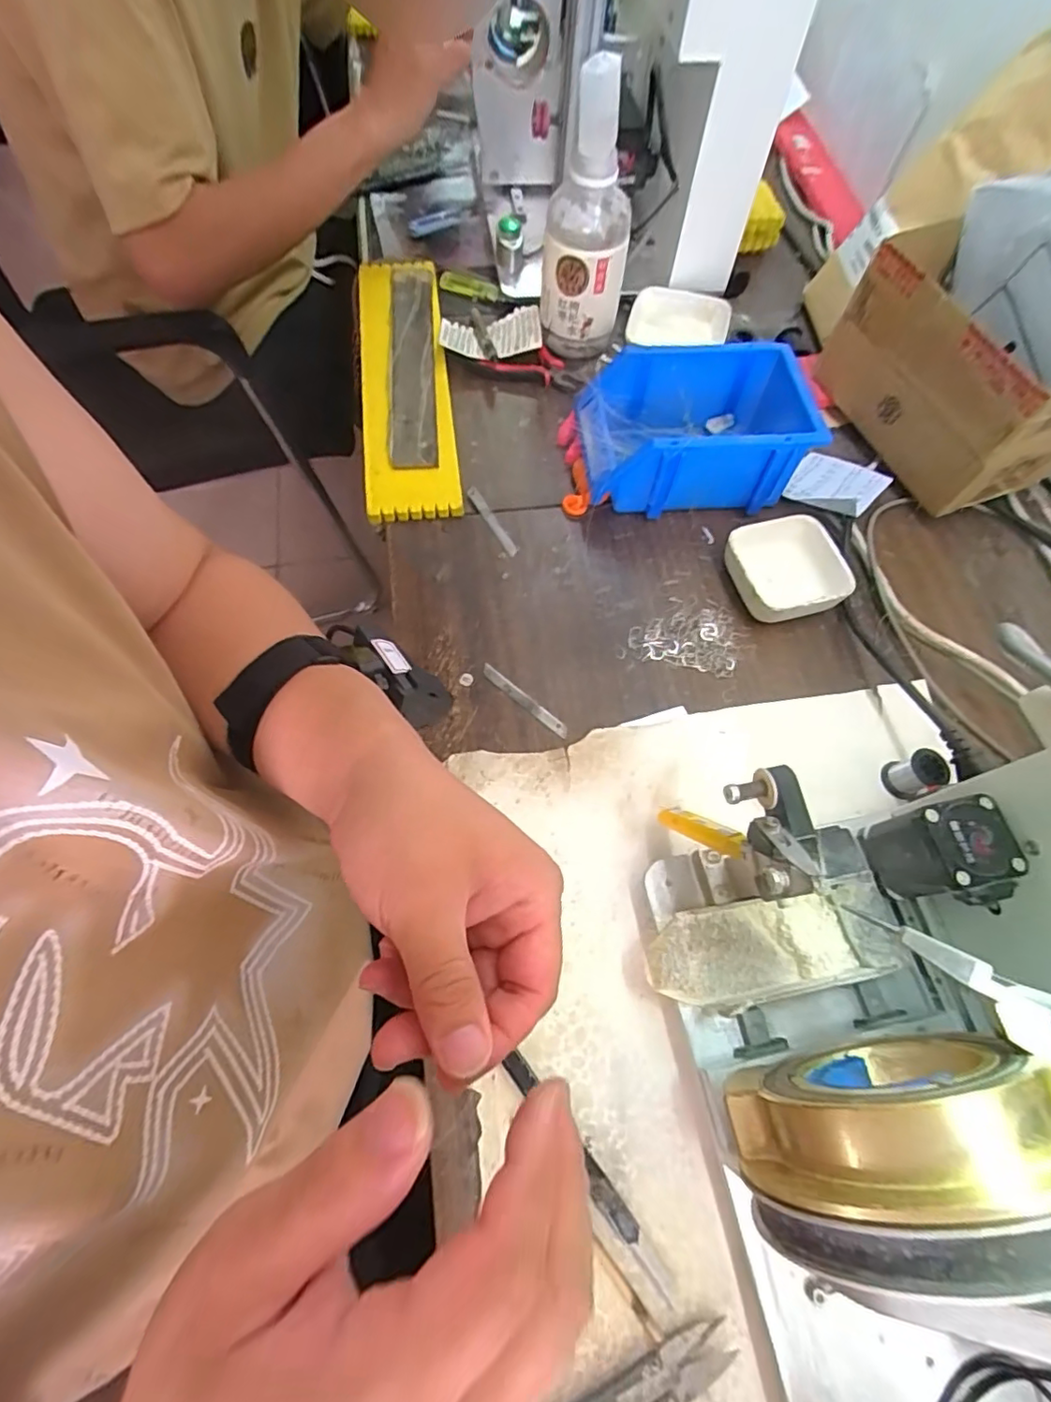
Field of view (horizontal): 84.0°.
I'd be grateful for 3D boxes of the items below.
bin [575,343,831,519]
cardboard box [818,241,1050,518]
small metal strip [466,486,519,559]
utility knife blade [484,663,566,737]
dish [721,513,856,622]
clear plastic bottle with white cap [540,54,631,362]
[{"bbox_3d":[0.146,-0.238,0.514,0.195,0.084,0.134,-2,64,-3],"label":"bin"},{"bbox_3d":[0.366,-0.276,0.512,0.102,0.136,0.207,-22,67,-12],"label":"cardboard box"},{"bbox_3d":[-0.029,-0.157,0.507,0.010,0.006,0.080,-28,68,-14],"label":"small metal strip"},{"bbox_3d":[-0.001,-0.001,0.436,0.080,0.004,0.011,38,69,15],"label":"utility knife blade"},{"bbox_3d":[0.211,-0.108,0.481,0.085,0.035,0.089,-10,65,-7],"label":"dish"},{"bbox_3d":[0.056,-0.429,0.524,0.076,0.190,0.069,5,64,1],"label":"clear plastic bottle with white cap"}]

